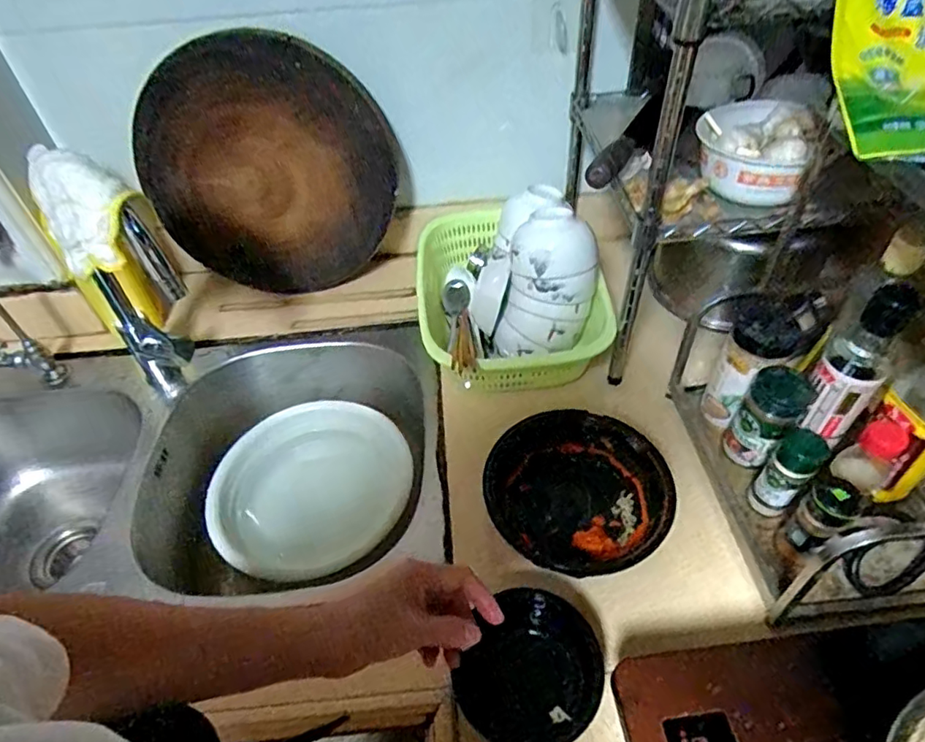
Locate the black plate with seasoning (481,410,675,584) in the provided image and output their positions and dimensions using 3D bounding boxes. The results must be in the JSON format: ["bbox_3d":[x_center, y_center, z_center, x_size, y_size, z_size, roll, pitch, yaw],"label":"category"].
[{"bbox_3d":[0.122,0.127,0.600,0.185,0.060,0.164,18,51,20],"label":"black plate with seasoning"}]

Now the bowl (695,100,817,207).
[{"bbox_3d":[0.296,-0.228,0.586,0.108,0.060,0.109,14,50,17],"label":"bowl"}]

